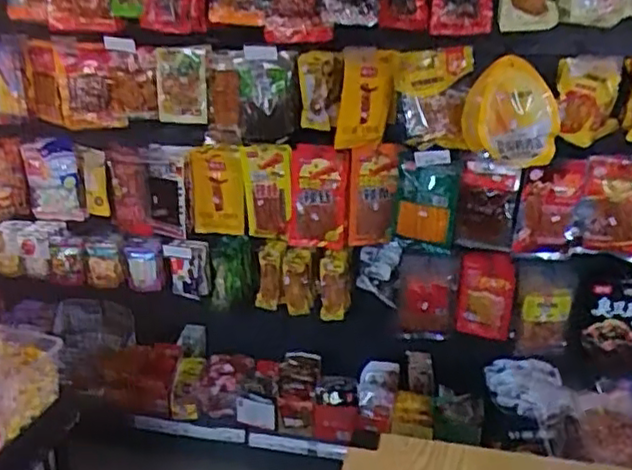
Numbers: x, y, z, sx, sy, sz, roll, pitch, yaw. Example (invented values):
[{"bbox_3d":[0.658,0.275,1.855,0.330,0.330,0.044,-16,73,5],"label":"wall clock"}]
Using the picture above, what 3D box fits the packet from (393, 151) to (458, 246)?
[{"bbox_3d":[0.303,-0.089,1.823,0.157,0.271,0.034,4,34,4],"label":"packet"}]

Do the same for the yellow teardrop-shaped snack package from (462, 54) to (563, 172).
[{"bbox_3d":[0.515,-0.322,1.752,0.241,0.253,0.079,4,21,10],"label":"yellow teardrop-shaped snack package"}]

